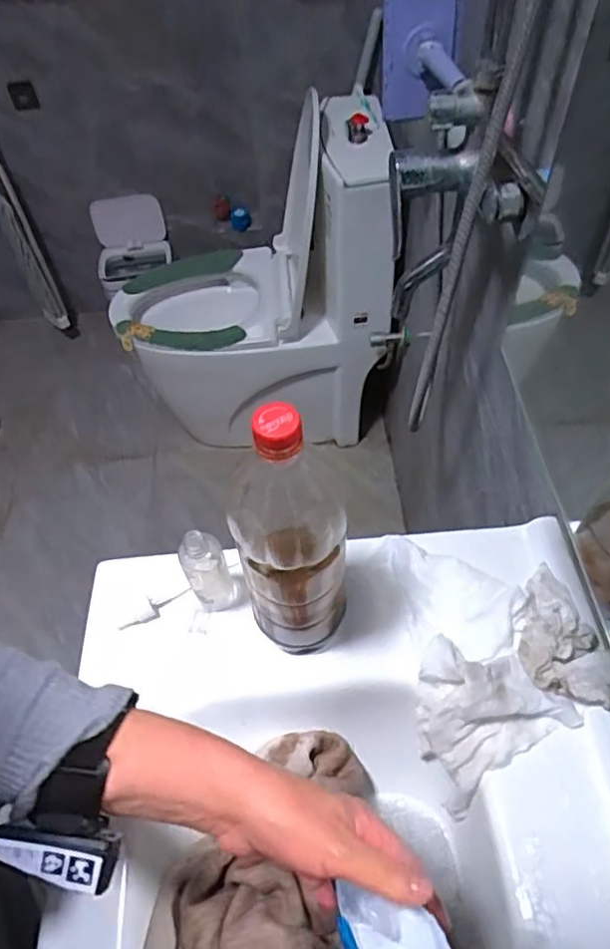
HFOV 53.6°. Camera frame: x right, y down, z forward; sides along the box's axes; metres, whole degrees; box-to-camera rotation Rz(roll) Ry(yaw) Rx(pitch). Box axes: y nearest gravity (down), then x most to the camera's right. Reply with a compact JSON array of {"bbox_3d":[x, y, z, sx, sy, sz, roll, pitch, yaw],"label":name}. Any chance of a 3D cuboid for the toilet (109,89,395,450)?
[{"bbox_3d":[-0.143,-0.497,1.555,0.654,0.718,0.532,-5,54,0],"label":"toilet"}]

